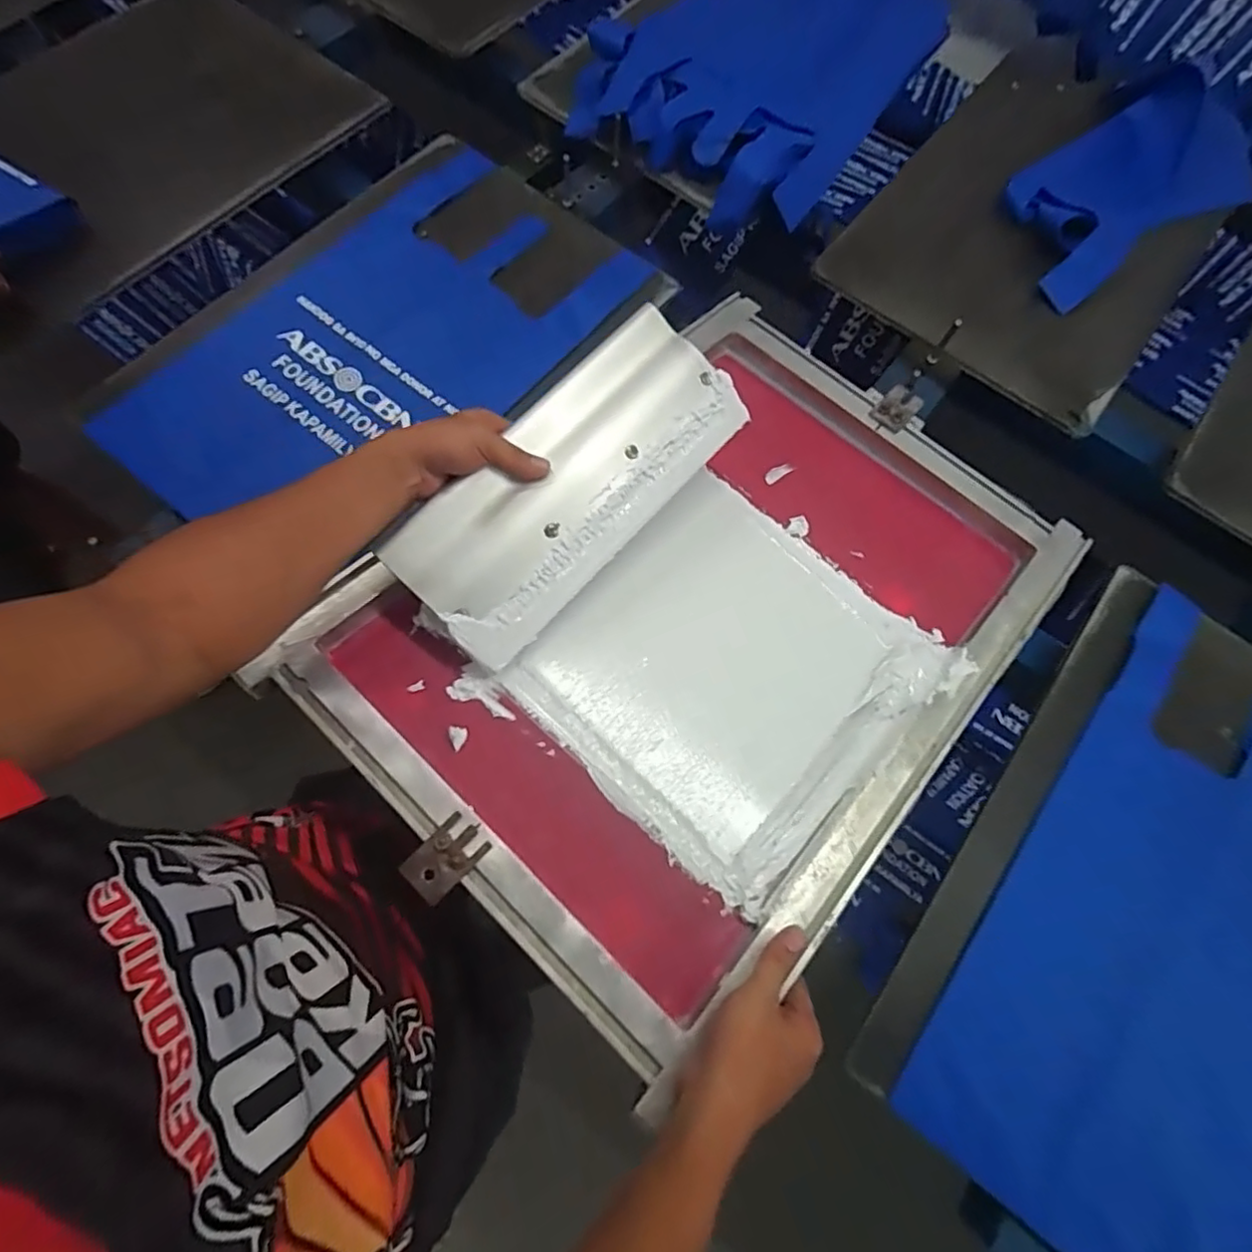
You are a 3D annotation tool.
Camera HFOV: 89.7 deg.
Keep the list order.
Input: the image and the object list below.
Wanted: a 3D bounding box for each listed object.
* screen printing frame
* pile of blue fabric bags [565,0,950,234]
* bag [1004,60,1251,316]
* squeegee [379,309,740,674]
[{"bbox_3d":[0.085,-0.020,0.592,0.452,0.043,0.639,42,67,11],"label":"screen printing frame"},{"bbox_3d":[0.216,-0.836,0.903,0.370,0.075,0.582,34,70,3],"label":"pile of blue fabric bags"},{"bbox_3d":[0.679,-0.605,0.850,0.415,0.080,0.219,-30,79,-17],"label":"bag"},{"bbox_3d":[-0.046,-0.124,0.555,0.138,0.038,0.330,46,78,-11],"label":"squeegee"}]

